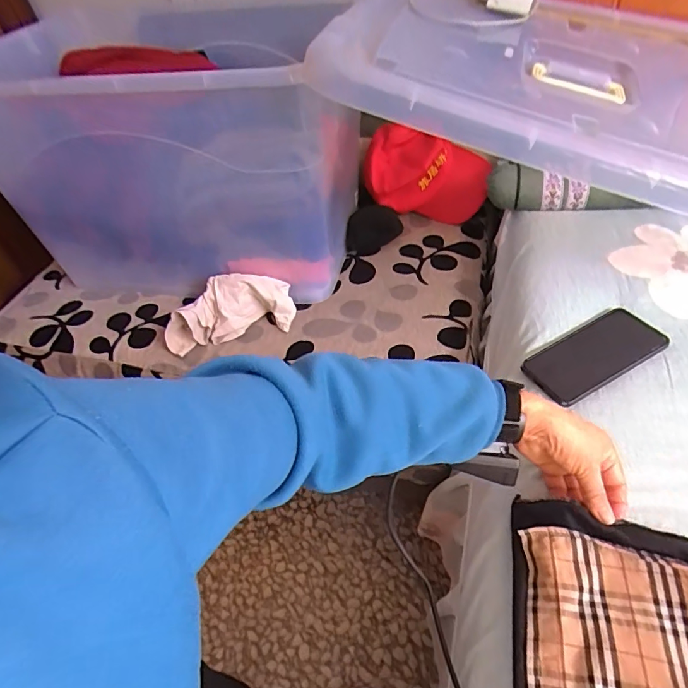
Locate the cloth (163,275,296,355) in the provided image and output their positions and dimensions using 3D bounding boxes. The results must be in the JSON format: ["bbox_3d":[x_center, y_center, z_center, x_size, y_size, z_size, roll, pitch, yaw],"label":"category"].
[{"bbox_3d":[-0.192,-0.057,0.771,0.211,0.075,0.096,-15,48,-4],"label":"cloth"}]

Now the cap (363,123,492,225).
[{"bbox_3d":[0.161,-0.348,0.939,0.260,0.147,0.109,13,50,16],"label":"cap"}]

